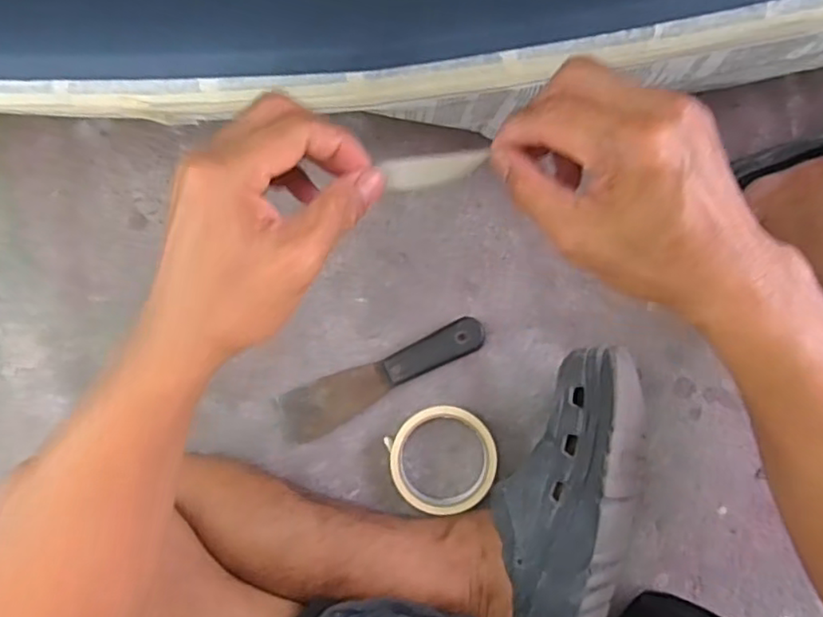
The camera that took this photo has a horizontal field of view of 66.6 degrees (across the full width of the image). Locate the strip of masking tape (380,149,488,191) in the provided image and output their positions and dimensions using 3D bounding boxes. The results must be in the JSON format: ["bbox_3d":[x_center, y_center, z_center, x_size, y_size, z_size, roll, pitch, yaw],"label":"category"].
[{"bbox_3d":[0.012,-0.070,0.314,0.050,0.007,0.015,-11,86,0],"label":"strip of masking tape"}]

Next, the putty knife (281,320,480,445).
[{"bbox_3d":[-0.027,0.061,0.574,0.196,0.017,0.044,-26,86,-1],"label":"putty knife"}]

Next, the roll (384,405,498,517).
[{"bbox_3d":[0.028,0.135,0.563,0.093,0.025,0.093,0,86,1],"label":"roll"}]

